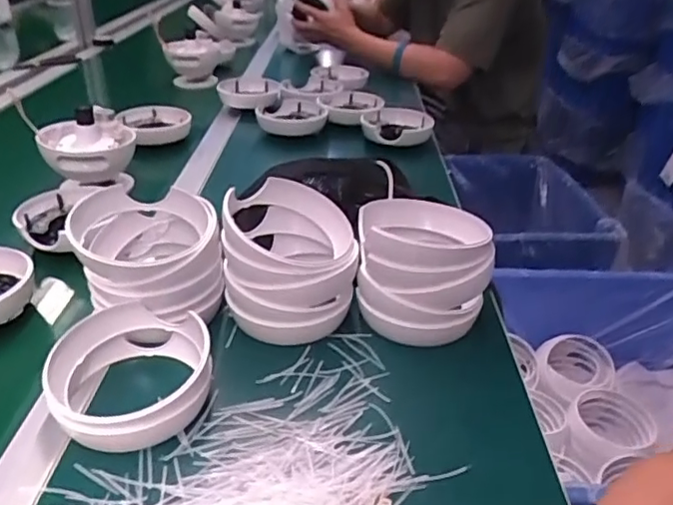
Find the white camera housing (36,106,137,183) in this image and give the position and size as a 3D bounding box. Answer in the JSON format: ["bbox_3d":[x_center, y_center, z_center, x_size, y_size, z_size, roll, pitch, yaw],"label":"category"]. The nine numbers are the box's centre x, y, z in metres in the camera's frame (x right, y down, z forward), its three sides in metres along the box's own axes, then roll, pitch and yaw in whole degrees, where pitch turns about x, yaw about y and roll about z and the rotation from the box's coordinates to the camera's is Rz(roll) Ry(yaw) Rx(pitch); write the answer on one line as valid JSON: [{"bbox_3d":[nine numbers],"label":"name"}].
[{"bbox_3d":[-0.320,-0.141,0.754,0.112,0.077,0.105,-13,34,-24],"label":"white camera housing"}]

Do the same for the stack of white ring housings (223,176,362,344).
[{"bbox_3d":[-0.040,0.006,0.534,0.114,0.103,0.119,-3,32,-1],"label":"stack of white ring housings"}]

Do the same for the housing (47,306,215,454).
[{"bbox_3d":[-0.152,0.092,0.440,0.111,0.056,0.118,1,30,-1],"label":"housing"}]

